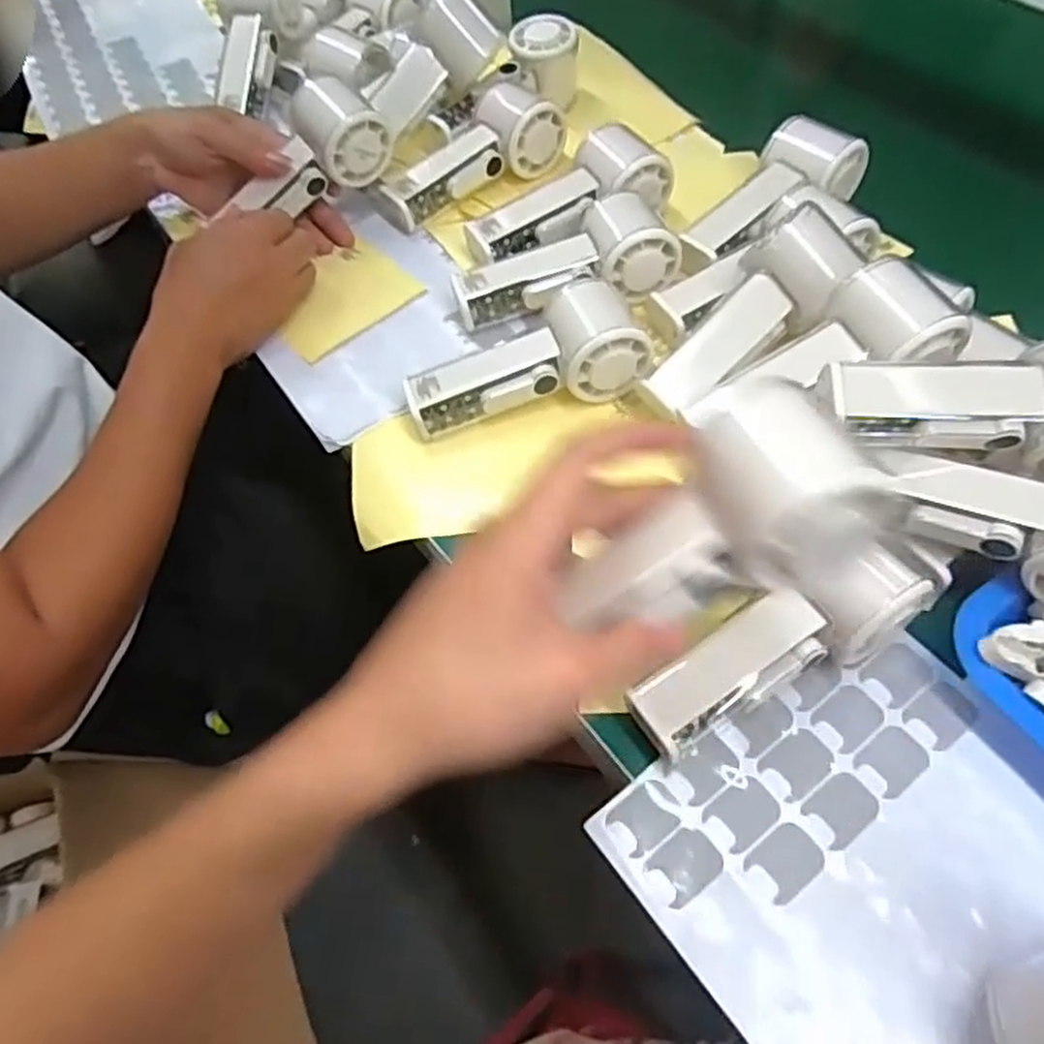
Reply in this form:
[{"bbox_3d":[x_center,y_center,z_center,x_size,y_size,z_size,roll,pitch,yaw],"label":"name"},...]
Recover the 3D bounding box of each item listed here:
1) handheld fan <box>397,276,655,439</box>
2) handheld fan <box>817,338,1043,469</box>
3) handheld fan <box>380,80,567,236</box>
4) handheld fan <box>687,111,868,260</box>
[{"bbox_3d":[0.000,-0.105,0.475,0.146,0.051,0.065,-12,58,-5],"label":"handheld fan"},{"bbox_3d":[0.228,-0.059,0.377,0.151,0.058,0.064,9,58,9],"label":"handheld fan"},{"bbox_3d":[-0.043,-0.296,0.597,0.157,0.057,0.075,-30,61,-15],"label":"handheld fan"},{"bbox_3d":[0.178,-0.234,0.546,0.147,0.048,0.060,-38,62,-5],"label":"handheld fan"}]

